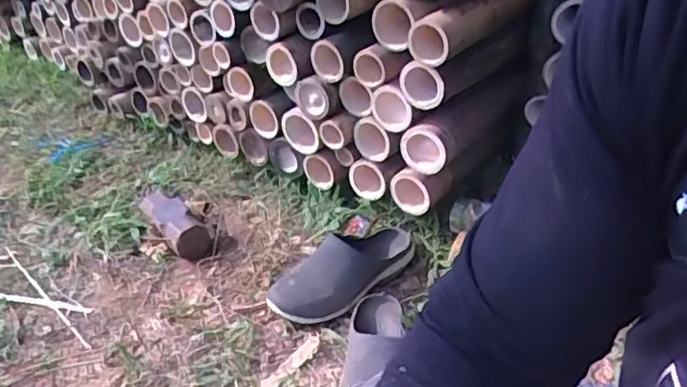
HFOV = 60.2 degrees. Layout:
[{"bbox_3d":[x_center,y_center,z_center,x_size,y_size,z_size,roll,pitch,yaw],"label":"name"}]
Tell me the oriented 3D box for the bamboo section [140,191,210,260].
[{"bbox_3d":[-0.318,0.052,1.122,0.084,0.056,0.207,-20,36,-24],"label":"bamboo section"}]

